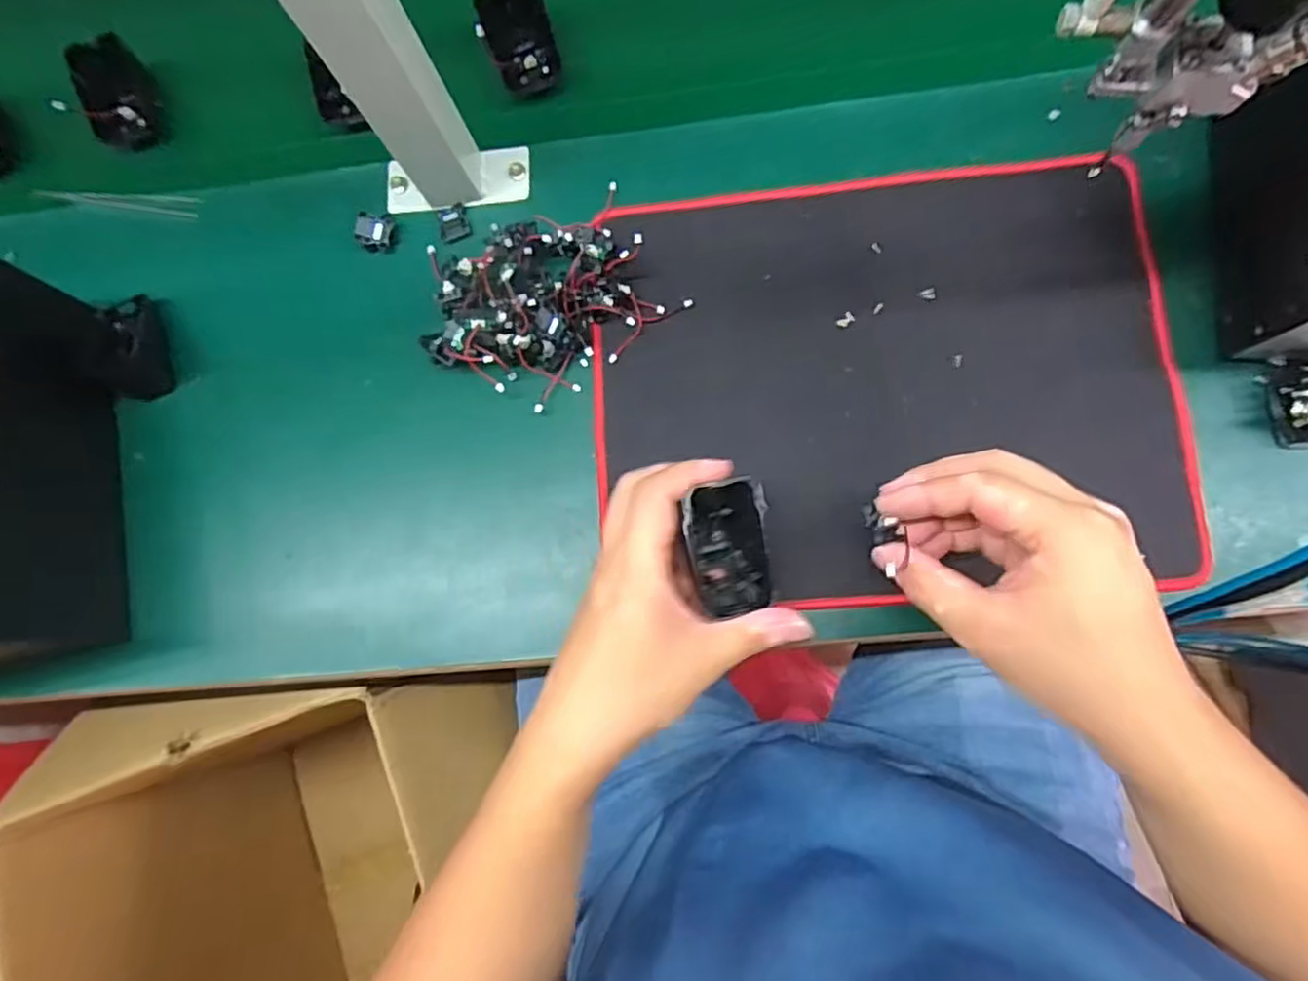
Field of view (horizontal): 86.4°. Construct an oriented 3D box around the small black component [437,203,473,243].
[{"bbox_3d":[-0.136,-0.182,0.472,0.021,0.004,0.023,-22,80,2],"label":"small black component"}]

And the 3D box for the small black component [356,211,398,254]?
[{"bbox_3d":[-0.189,-0.177,0.474,0.024,0.015,0.024,4,82,6],"label":"small black component"}]

